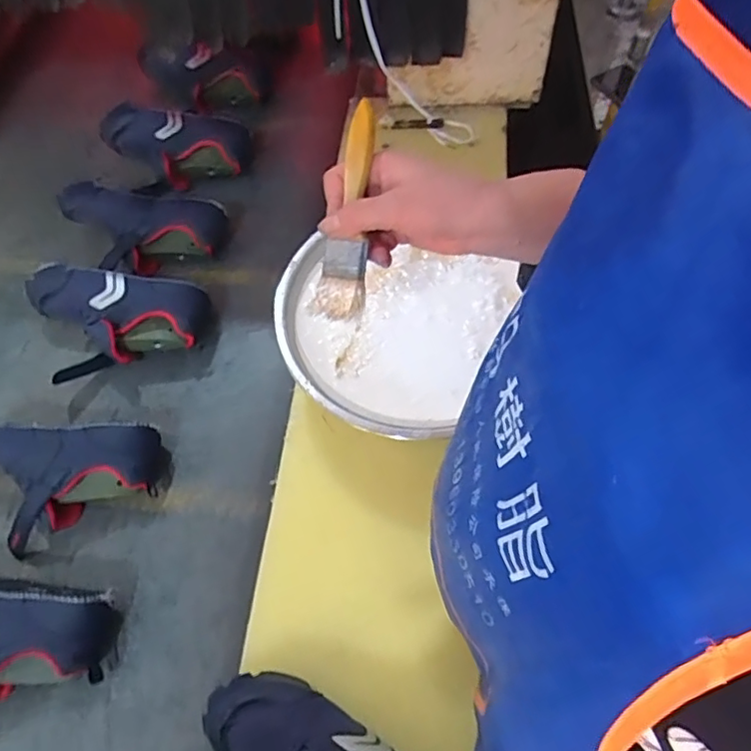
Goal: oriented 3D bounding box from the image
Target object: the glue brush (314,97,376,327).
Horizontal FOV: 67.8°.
[{"bbox_3d":[-0.018,-0.118,0.408,0.033,0.012,0.153,9,97,7],"label":"glue brush"}]

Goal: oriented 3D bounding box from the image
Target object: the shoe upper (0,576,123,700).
[{"bbox_3d":[-0.429,0.296,0.602,0.261,0.076,0.158,7,61,6],"label":"shoe upper"}]

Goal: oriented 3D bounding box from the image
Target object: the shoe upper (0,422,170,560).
[{"bbox_3d":[-0.407,0.138,0.693,0.261,0.080,0.139,-2,61,2],"label":"shoe upper"}]

